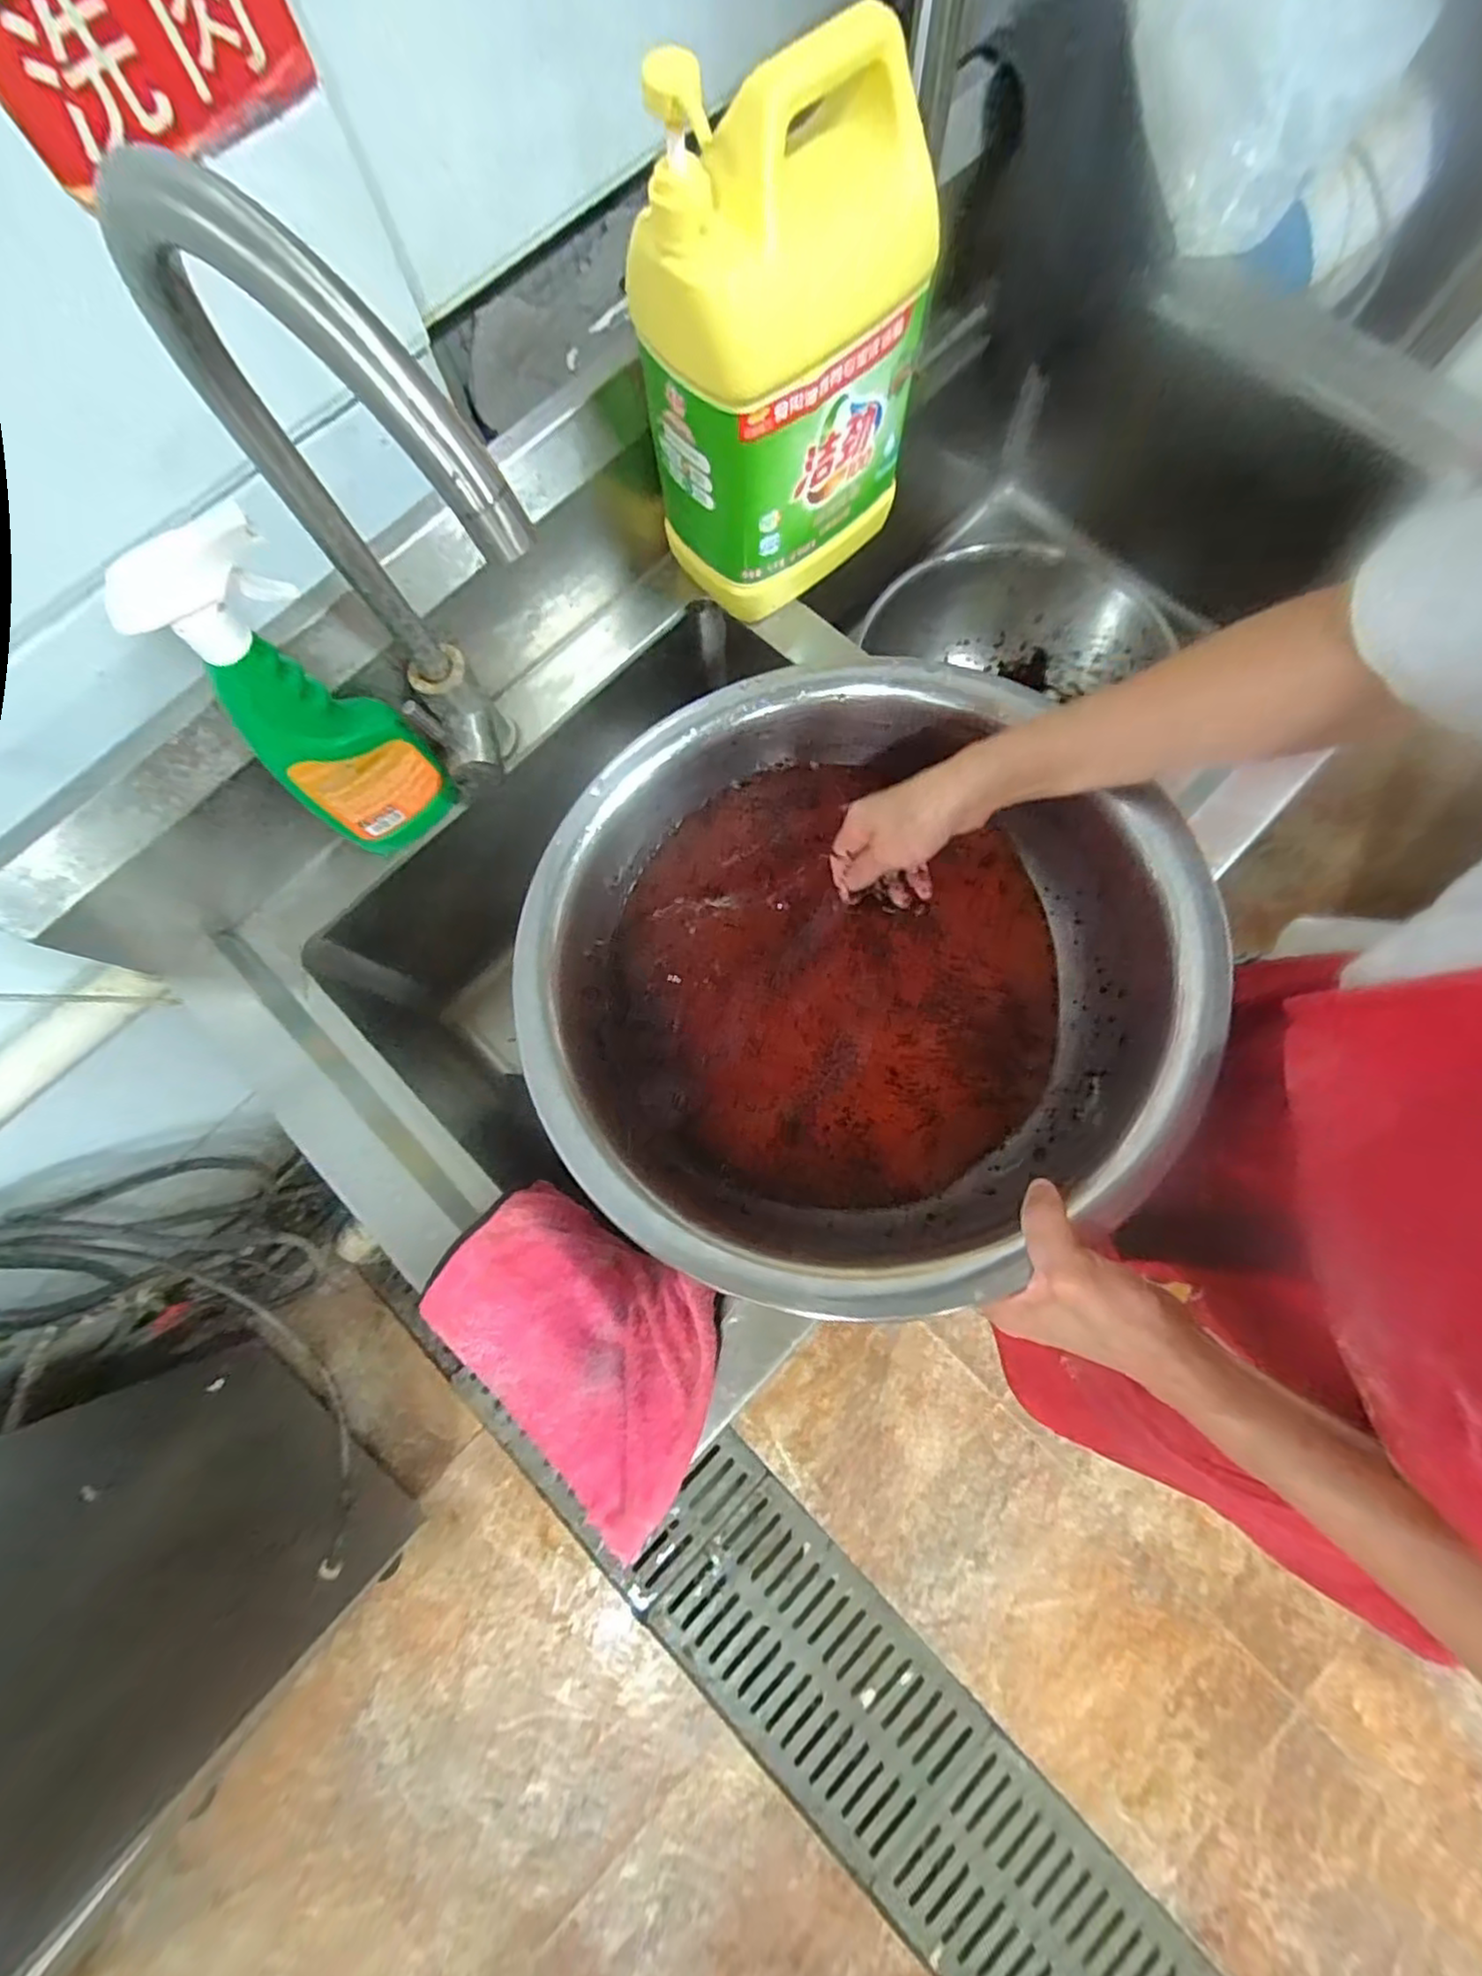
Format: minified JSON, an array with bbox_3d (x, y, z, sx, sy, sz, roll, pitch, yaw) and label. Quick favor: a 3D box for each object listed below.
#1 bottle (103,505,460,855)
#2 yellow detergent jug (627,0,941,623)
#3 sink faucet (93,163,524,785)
[{"bbox_3d":[-0.293,-0.182,0.473,0.098,0.265,0.046,-44,79,-9],"label":"bottle"},{"bbox_3d":[0.036,-0.443,0.479,0.125,0.271,0.189,43,82,8],"label":"yellow detergent jug"},{"bbox_3d":[-0.178,-0.205,0.382,0.212,0.353,0.067,42,82,8],"label":"sink faucet"}]

